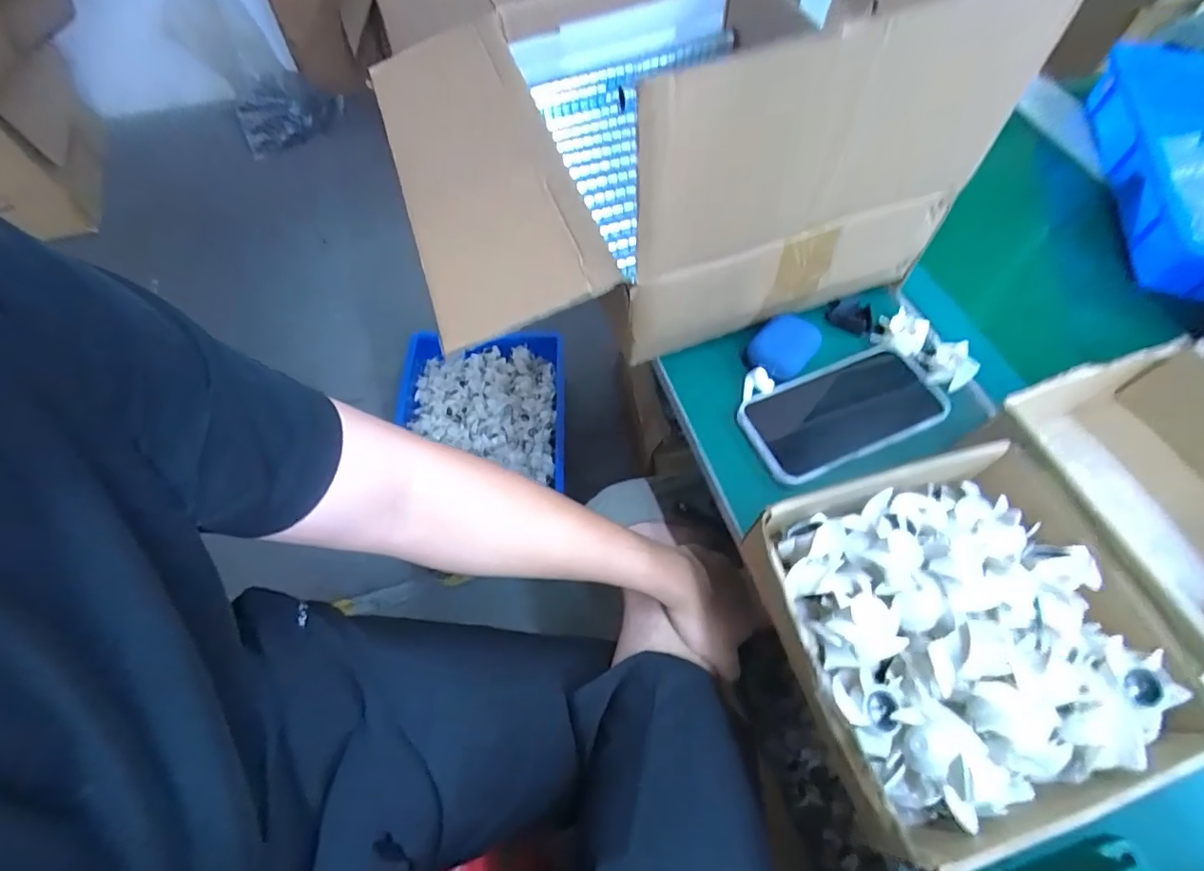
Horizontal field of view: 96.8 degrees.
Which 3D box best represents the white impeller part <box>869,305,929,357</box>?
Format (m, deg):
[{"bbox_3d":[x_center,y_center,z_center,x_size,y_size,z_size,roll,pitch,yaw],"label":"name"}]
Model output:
[{"bbox_3d":[0.276,-0.094,0.493,0.043,0.021,0.038,32,64,14],"label":"white impeller part"}]

